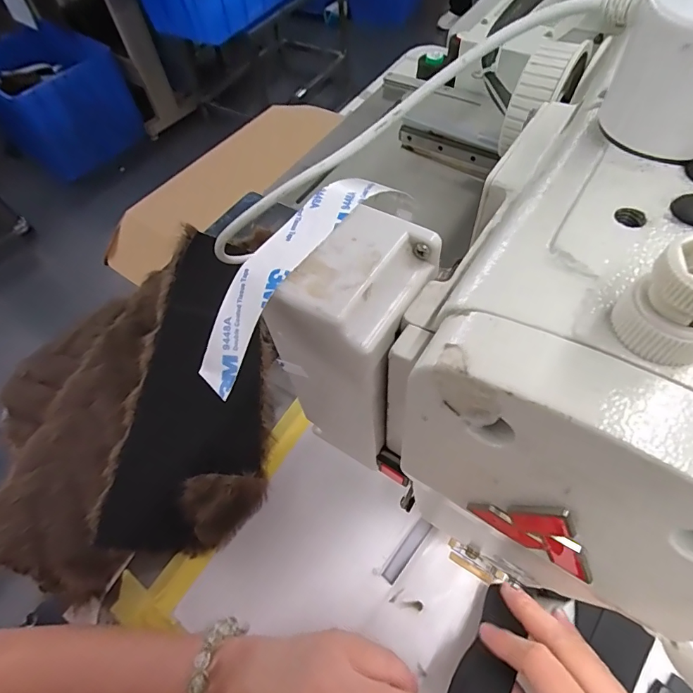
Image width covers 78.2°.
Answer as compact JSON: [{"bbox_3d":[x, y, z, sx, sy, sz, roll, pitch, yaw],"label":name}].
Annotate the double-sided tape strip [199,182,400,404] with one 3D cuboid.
[{"bbox_3d":[-0.018,-0.025,0.139,0.015,0.021,0.087,30,65,20],"label":"double-sided tape strip"}]

